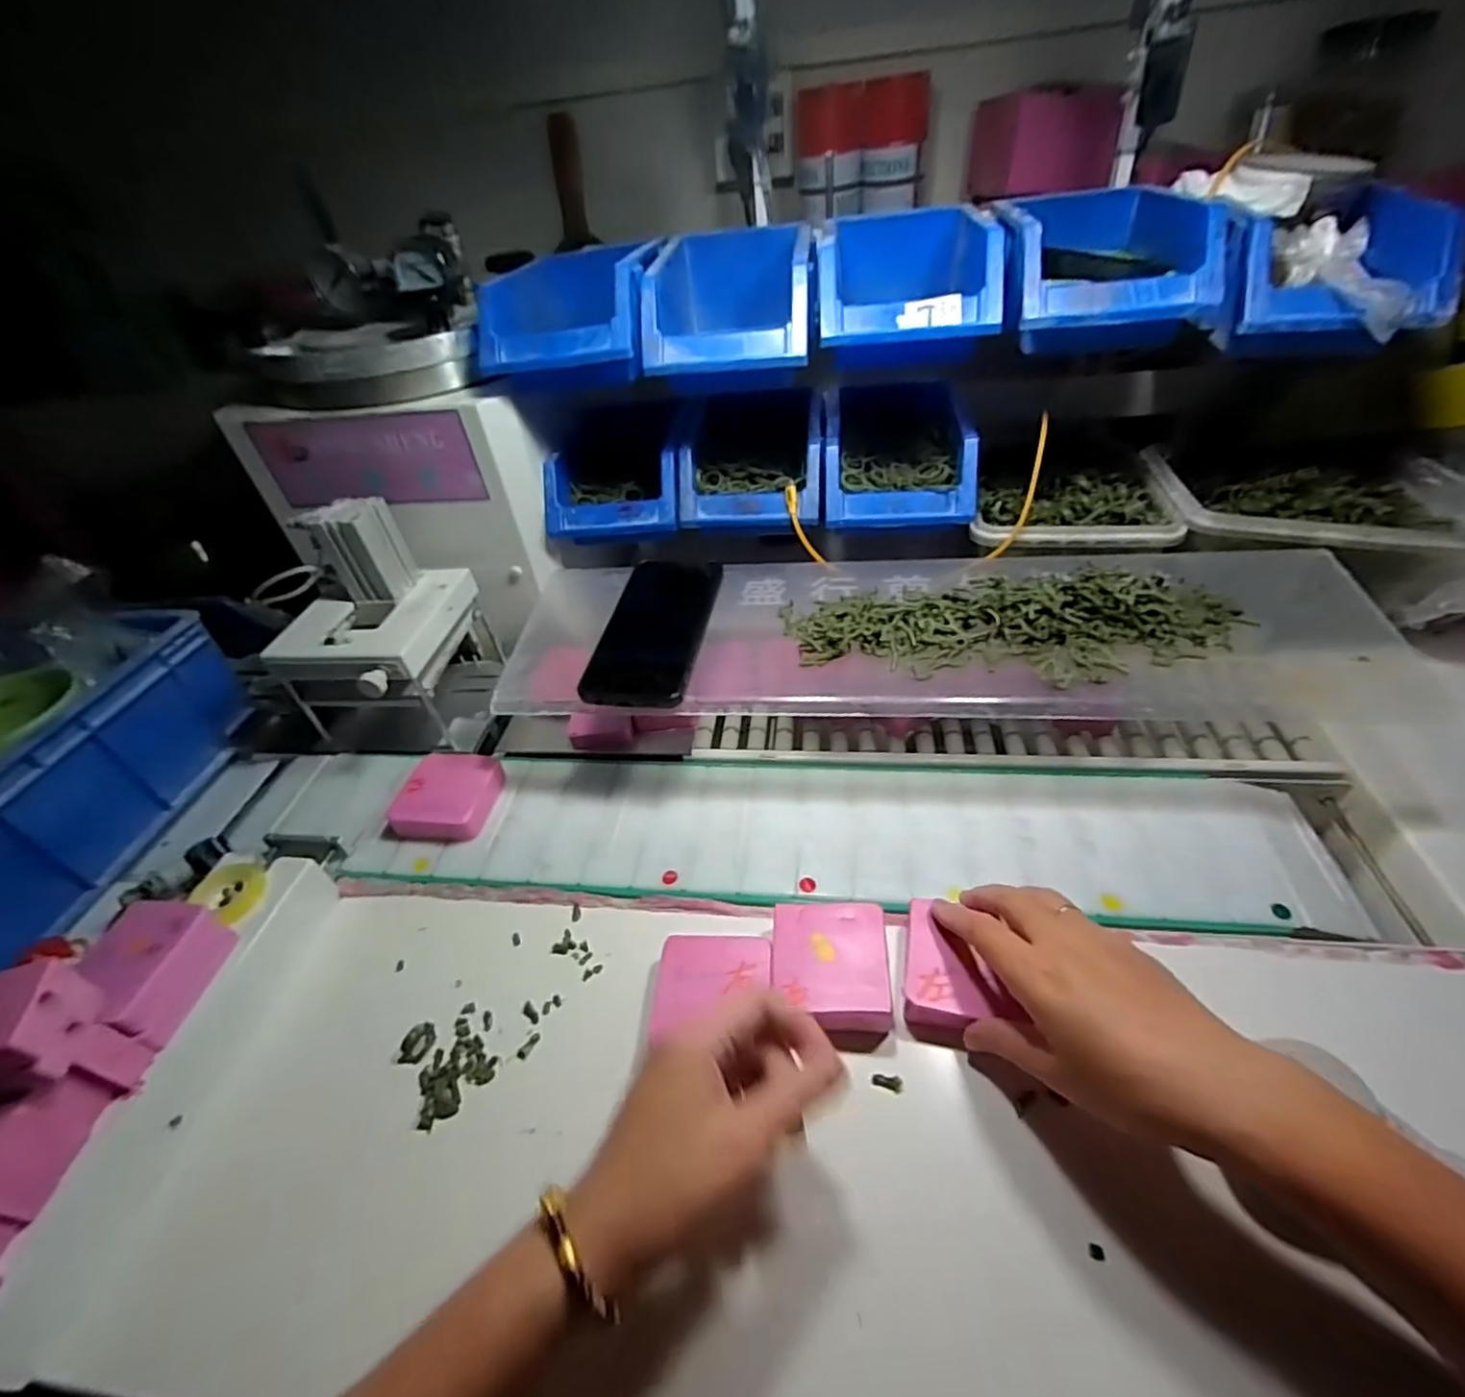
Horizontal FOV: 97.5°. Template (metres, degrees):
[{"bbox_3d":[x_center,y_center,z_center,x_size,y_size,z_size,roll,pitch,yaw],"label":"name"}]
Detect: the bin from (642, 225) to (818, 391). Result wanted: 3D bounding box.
[{"bbox_3d":[0.001,-0.321,0.527,0.130,0.084,0.193,-1,43,7],"label":"bin"}]

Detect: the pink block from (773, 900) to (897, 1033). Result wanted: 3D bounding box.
[{"bbox_3d":[0.058,0.161,0.387,0.067,0.025,0.071,0,45,7],"label":"pink block"}]

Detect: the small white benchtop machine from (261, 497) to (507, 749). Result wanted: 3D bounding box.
[{"bbox_3d":[-0.318,-0.061,0.555,0.138,0.173,0.148,0,43,8],"label":"small white benchtop machine"}]

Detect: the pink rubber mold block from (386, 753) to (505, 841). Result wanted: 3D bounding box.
[{"bbox_3d":[-0.225,0.077,0.510,0.070,0.023,0.072,1,45,9],"label":"pink rubber mold block"}]

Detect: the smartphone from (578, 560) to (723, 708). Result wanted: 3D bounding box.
[{"bbox_3d":[-0.061,-0.057,0.502,0.078,0.014,0.159,3,43,11],"label":"smartphone"}]

